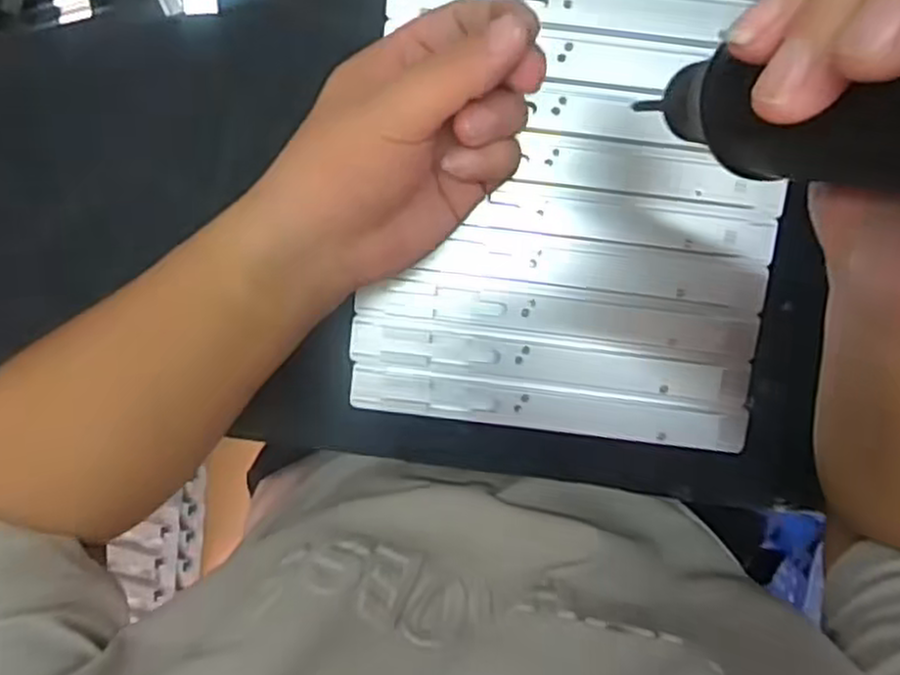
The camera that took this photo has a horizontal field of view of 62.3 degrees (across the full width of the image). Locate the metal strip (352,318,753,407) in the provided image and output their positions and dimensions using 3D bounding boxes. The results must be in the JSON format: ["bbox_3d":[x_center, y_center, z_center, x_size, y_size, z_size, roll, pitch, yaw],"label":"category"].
[{"bbox_3d":[0.056,0.014,0.398,0.216,0.006,0.024,7,98,1],"label":"metal strip"}]

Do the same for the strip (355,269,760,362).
[{"bbox_3d":[0.059,-0.012,0.394,0.211,0.006,0.028,7,98,1],"label":"strip"}]

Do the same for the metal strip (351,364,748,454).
[{"bbox_3d":[0.055,0.039,0.401,0.214,0.005,0.025,7,98,1],"label":"metal strip"}]

